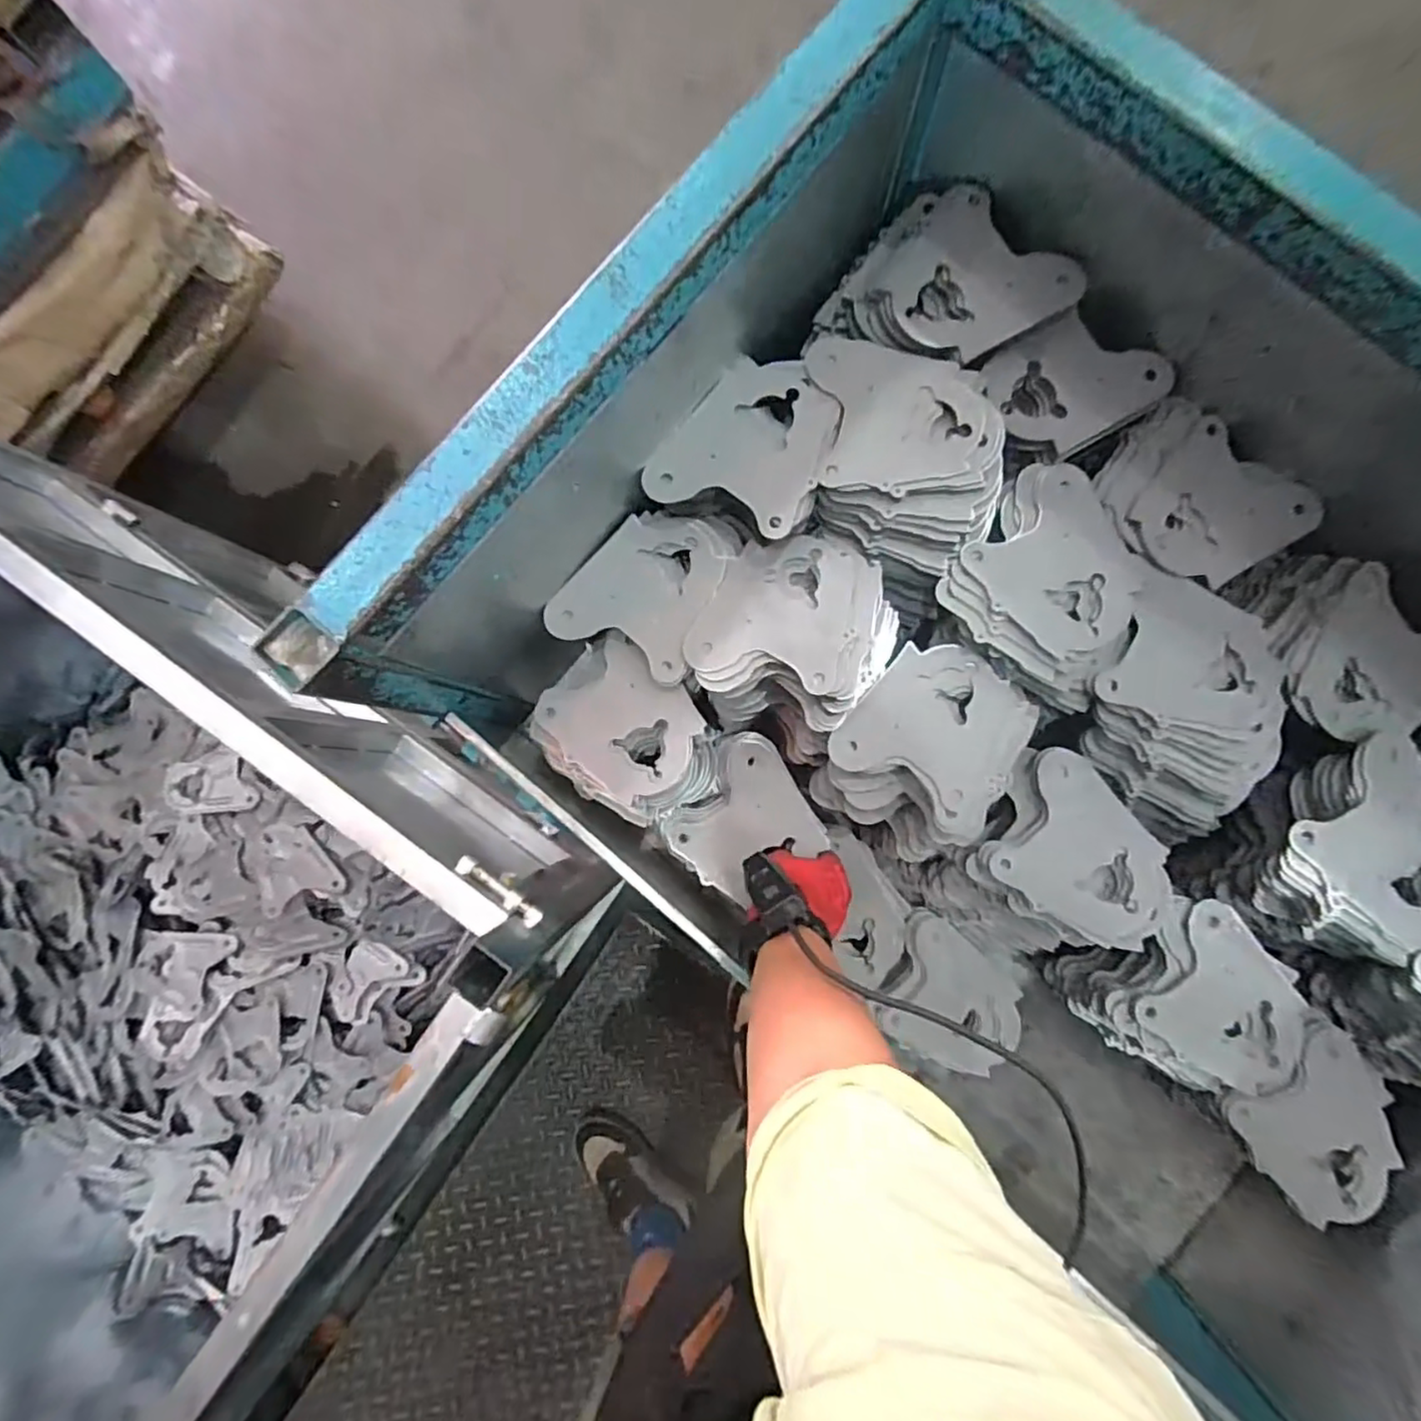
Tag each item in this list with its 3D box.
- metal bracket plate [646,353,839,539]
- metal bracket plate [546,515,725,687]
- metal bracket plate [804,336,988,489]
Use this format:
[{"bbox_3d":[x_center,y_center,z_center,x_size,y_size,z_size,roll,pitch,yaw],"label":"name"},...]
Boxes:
[{"bbox_3d":[0.037,-0.233,0.572,0.126,0.010,0.160,27,78,8],"label":"metal bracket plate"},{"bbox_3d":[-0.061,-0.113,0.588,0.125,0.015,0.141,22,79,2],"label":"metal bracket plate"},{"bbox_3d":[0.163,-0.263,0.578,0.142,0.008,0.150,-3,74,-3],"label":"metal bracket plate"}]

